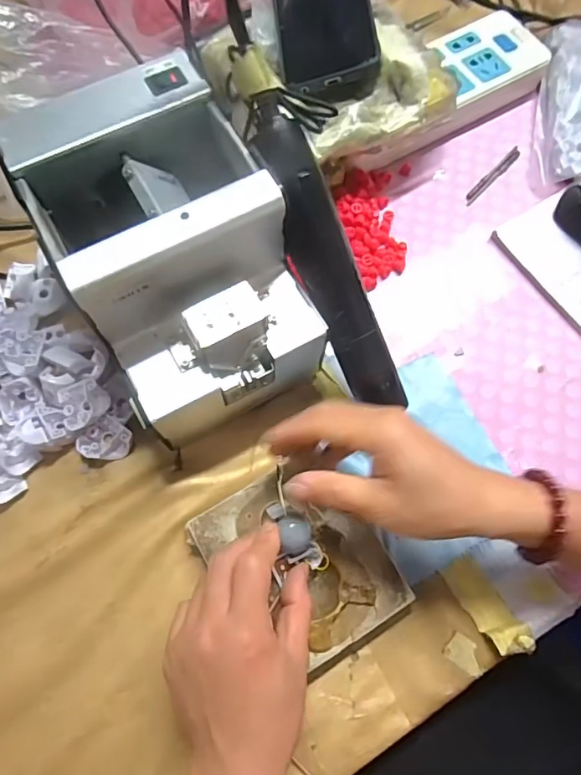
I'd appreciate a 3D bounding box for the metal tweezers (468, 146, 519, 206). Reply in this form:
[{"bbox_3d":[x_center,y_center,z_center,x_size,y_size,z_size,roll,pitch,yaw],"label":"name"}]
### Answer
[{"bbox_3d":[0.183,-0.192,0.453,0.009,0.004,0.081,42,74,12],"label":"metal tweezers"}]

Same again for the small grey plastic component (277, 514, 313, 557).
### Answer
[{"bbox_3d":[0.003,0.089,0.304,0.018,0.019,0.023,-12,71,-4],"label":"small grey plastic component"}]

